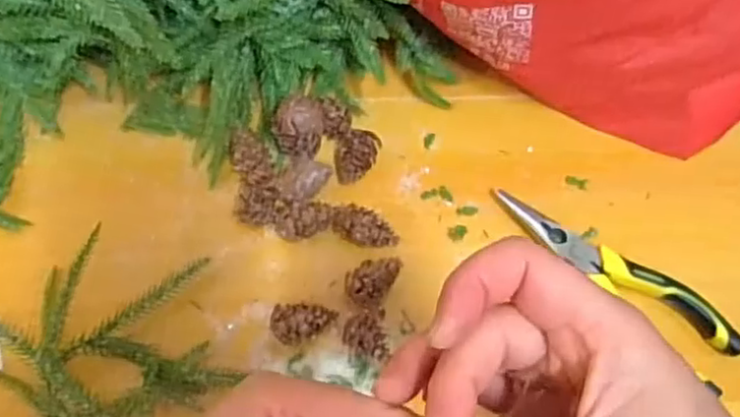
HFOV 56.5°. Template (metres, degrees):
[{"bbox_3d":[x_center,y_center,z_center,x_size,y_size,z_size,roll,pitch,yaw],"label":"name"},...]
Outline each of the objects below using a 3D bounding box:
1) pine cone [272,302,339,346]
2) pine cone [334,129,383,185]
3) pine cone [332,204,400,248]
[{"bbox_3d":[-0.037,0.066,0.381,0.034,0.021,0.022,6,67,-1],"label":"pine cone"},{"bbox_3d":[-0.009,-0.032,0.420,0.026,0.018,0.031,10,67,1],"label":"pine cone"},{"bbox_3d":[-0.003,0.013,0.403,0.039,0.019,0.022,22,68,6],"label":"pine cone"}]

